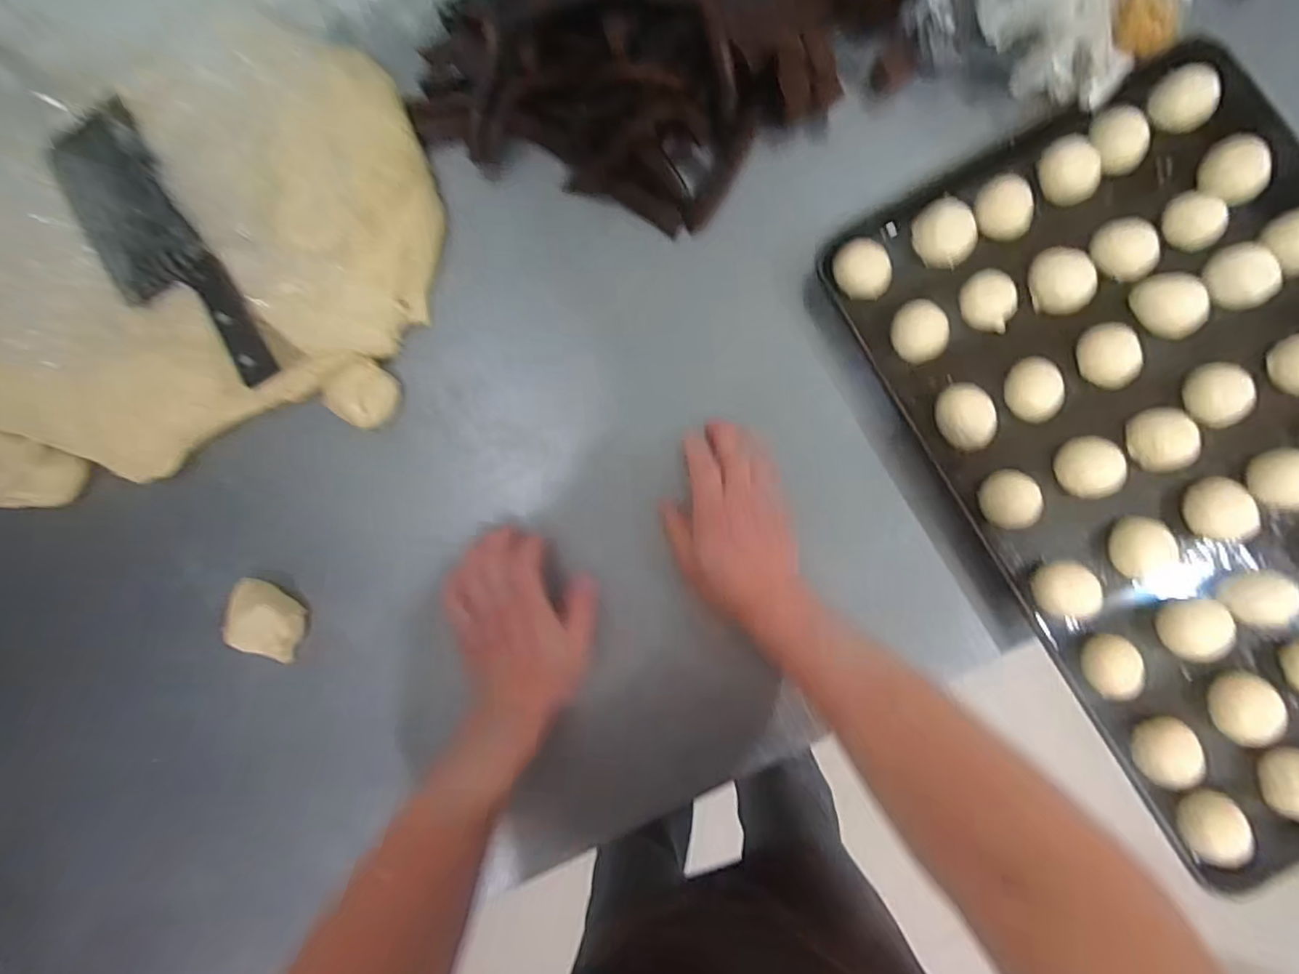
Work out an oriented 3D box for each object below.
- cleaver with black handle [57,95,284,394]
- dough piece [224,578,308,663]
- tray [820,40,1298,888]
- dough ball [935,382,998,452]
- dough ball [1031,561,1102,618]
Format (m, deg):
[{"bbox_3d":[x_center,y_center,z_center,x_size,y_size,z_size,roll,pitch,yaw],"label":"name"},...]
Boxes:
[{"bbox_3d":[-0.399,-0.189,0.467,0.077,0.025,0.266,-34,84,-1],"label":"cleaver with black handle"},{"bbox_3d":[-0.329,0.114,0.485,0.050,0.057,0.065,11,86,3],"label":"dough piece"},{"bbox_3d":[0.462,-0.038,0.477,0.393,0.049,0.592,-29,84,0],"label":"tray"},{"bbox_3d":[0.266,-0.059,0.479,0.037,0.025,0.056,-17,84,1],"label":"dough ball"},{"bbox_3d":[0.340,0.083,0.467,0.038,0.027,0.043,13,86,4],"label":"dough ball"}]

